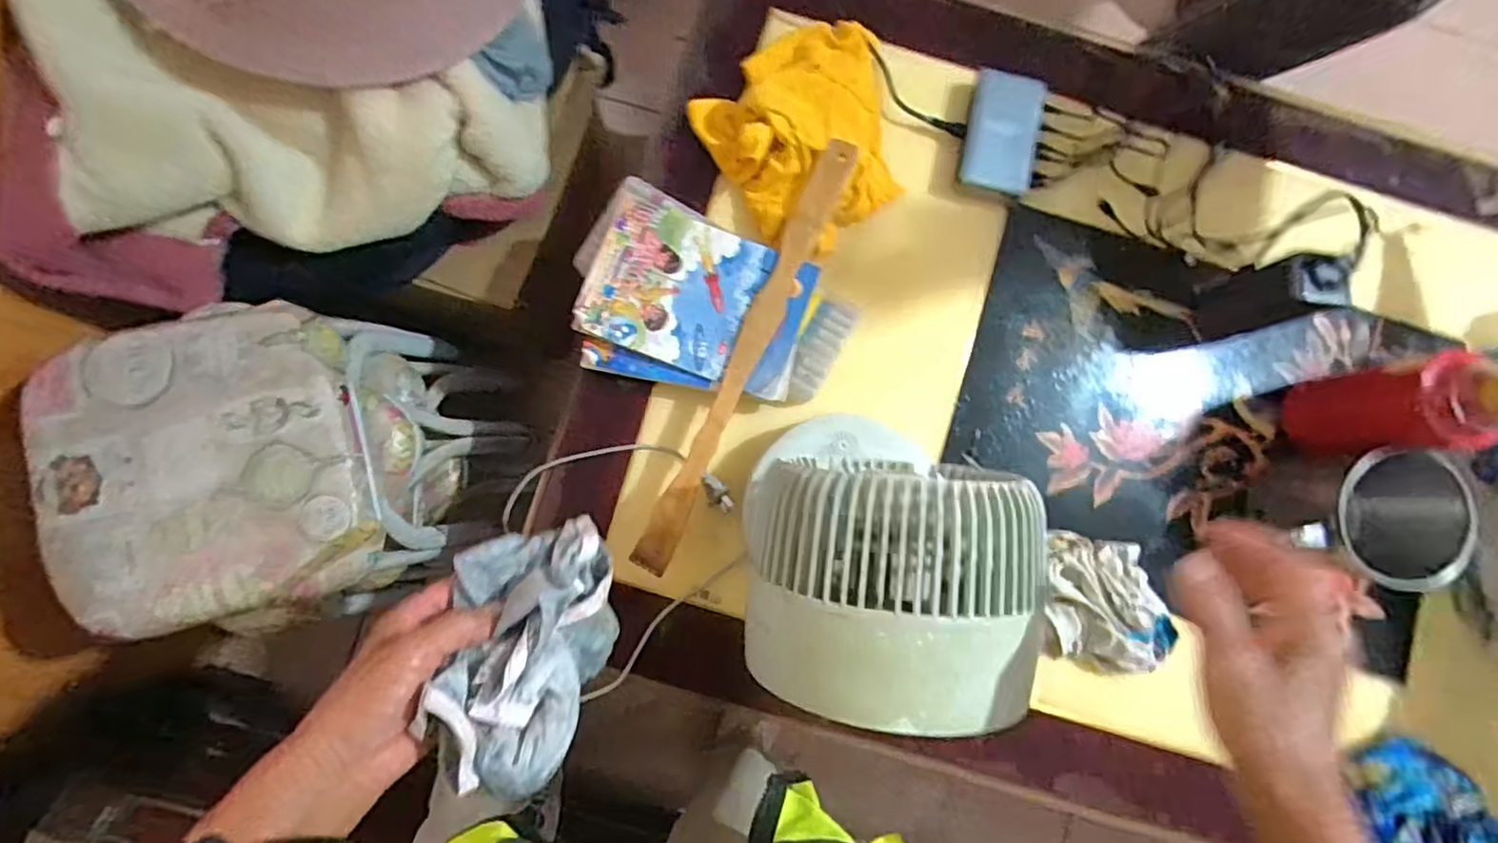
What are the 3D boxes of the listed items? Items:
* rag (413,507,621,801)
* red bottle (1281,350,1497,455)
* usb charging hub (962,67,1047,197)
[{"bbox_3d":[-0.131,0.132,0.392,0.084,0.116,0.133,4,84,-1],"label":"rag"},{"bbox_3d":[0.613,-0.015,0.595,0.095,0.246,0.081,-1,84,-1],"label":"red bottle"},{"bbox_3d":[0.272,-0.307,0.709,0.077,0.021,0.136,13,84,0],"label":"usb charging hub"}]

